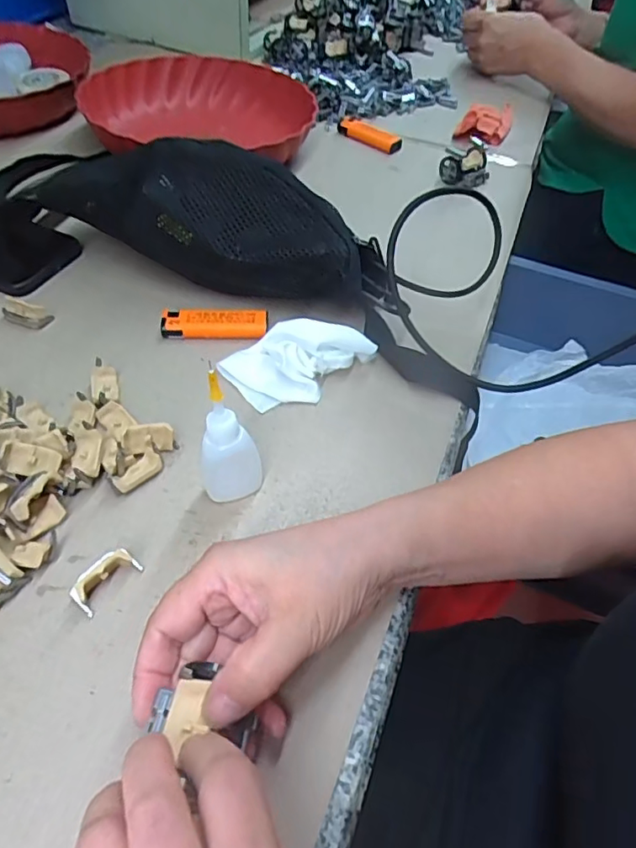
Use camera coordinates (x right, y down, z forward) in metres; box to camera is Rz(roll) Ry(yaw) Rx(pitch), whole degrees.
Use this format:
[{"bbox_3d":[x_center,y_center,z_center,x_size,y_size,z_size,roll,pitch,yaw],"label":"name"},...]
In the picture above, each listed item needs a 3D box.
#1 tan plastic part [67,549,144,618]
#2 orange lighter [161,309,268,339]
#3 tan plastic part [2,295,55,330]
[{"bbox_3d":[-0.114,0.081,0.297,0.017,0.016,0.035,34,57,23],"label":"tan plastic part"},{"bbox_3d":[-0.079,-0.077,0.432,0.080,0.014,0.022,1,51,-2],"label":"orange lighter"},{"bbox_3d":[-0.226,-0.087,0.430,0.034,0.015,0.016,13,51,8],"label":"tan plastic part"}]

